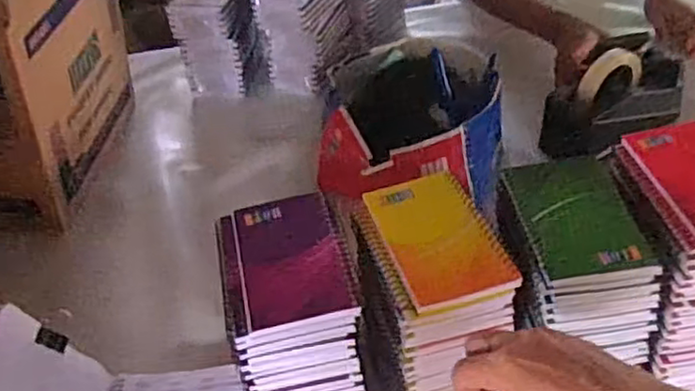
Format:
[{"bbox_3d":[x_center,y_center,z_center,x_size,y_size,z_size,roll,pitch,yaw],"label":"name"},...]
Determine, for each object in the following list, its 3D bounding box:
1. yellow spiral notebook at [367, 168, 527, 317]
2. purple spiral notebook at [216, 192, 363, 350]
[{"bbox_3d":[0.072,0.030,0.538,0.083,0.015,0.131,-15,43,-8],"label":"yellow spiral notebook"},{"bbox_3d":[-0.051,0.052,0.534,0.098,0.016,0.133,-12,43,-5],"label":"purple spiral notebook"}]

